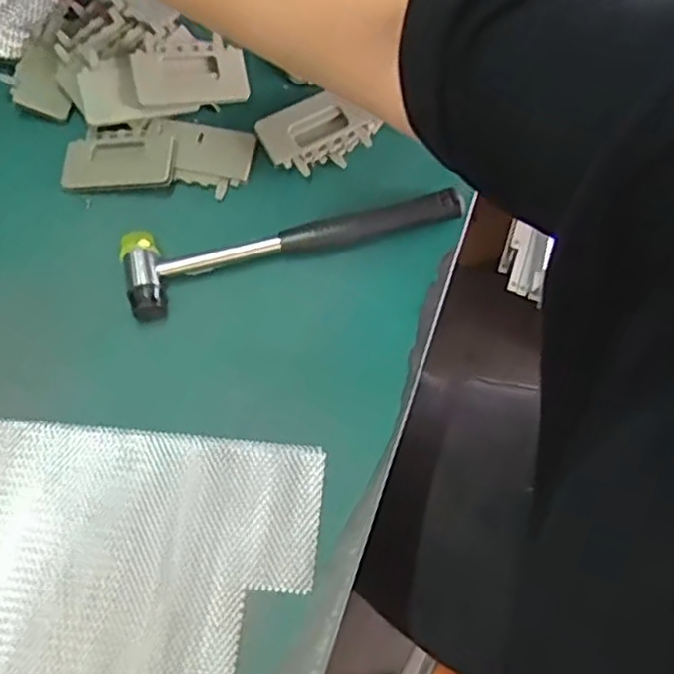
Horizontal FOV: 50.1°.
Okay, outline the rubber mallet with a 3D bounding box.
[{"bbox_3d":[-0.031,-0.069,0.519,0.242,0.024,0.058,-14,70,-3],"label":"rubber mallet"}]

